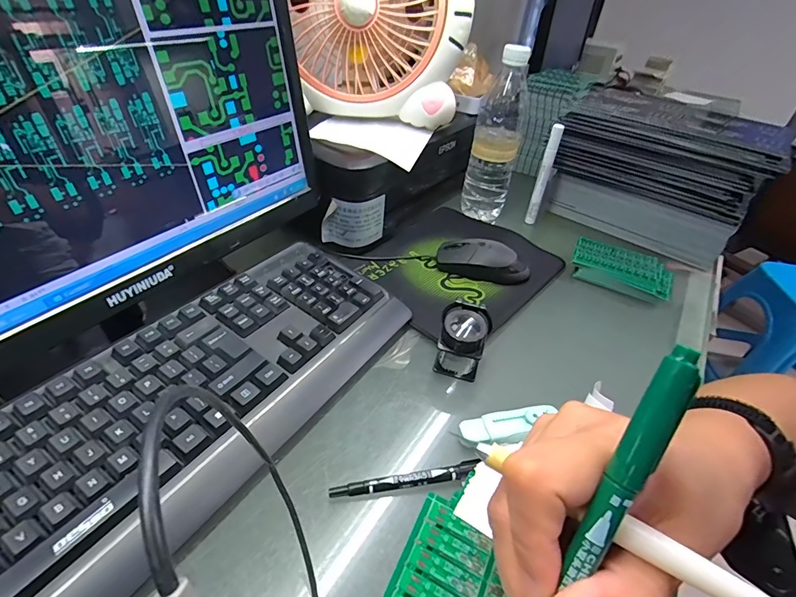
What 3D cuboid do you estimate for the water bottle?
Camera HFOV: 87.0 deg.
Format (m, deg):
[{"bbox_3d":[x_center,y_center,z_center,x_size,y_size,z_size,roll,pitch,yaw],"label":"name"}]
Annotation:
[{"bbox_3d":[0.136,-0.219,0.588,0.067,0.224,0.061,15,40,15],"label":"water bottle"}]

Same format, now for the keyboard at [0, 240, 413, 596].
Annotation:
[{"bbox_3d":[-0.164,0.085,0.314,0.158,0.048,0.436,24,43,25],"label":"keyboard"}]

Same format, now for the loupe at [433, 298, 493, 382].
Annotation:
[{"bbox_3d":[0.061,0.037,0.389,0.044,0.056,0.052,11,39,10],"label":"loupe"}]

